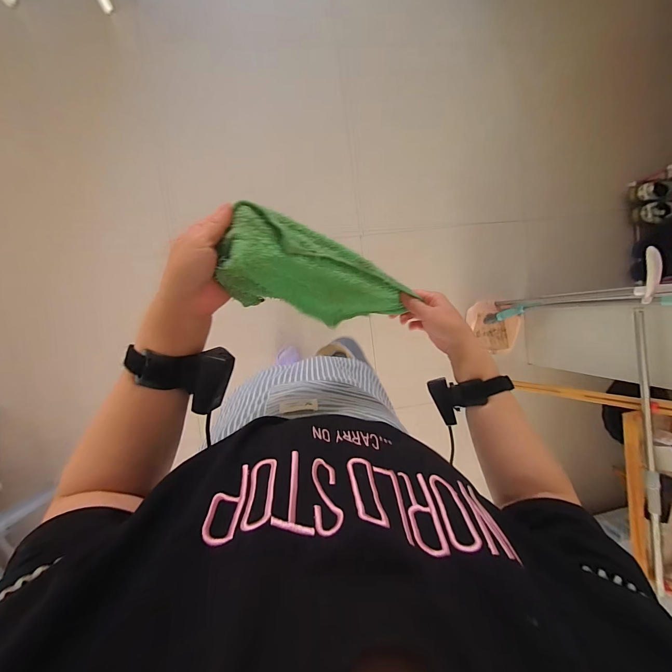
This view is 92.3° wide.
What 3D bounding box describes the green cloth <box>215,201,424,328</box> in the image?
[{"bbox_3d":[-0.015,-0.073,0.425,0.271,0.055,0.101,11,90,-43],"label":"green cloth"}]

